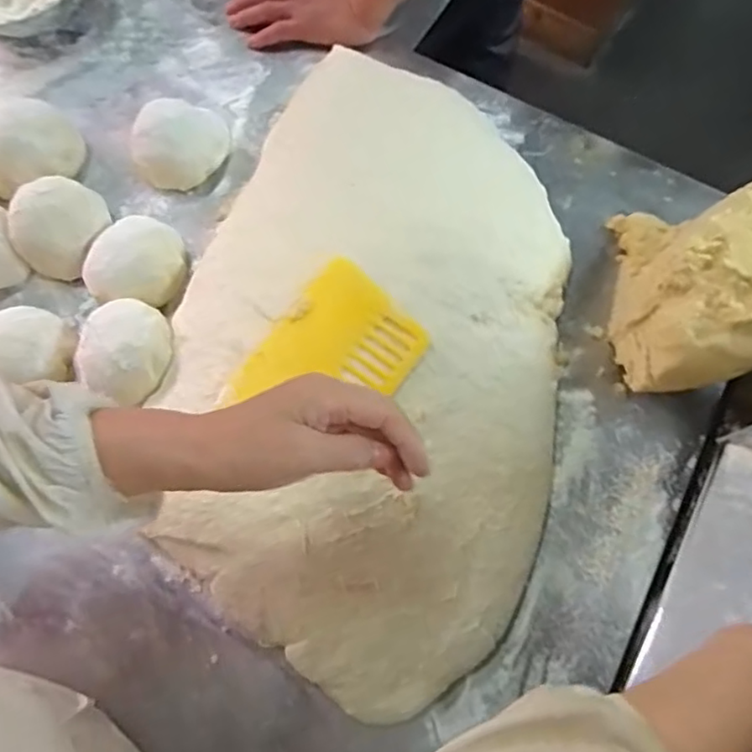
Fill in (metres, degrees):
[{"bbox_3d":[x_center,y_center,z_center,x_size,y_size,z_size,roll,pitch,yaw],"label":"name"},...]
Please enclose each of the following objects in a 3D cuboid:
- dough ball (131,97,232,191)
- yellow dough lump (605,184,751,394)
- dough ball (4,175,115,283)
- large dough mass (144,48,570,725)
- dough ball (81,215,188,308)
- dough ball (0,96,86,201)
[{"bbox_3d":[-0.205,-0.251,0.640,0.085,0.055,0.095,6,71,0],"label":"dough ball"},{"bbox_3d":[0.305,-0.082,0.558,0.126,0.141,0.193,9,71,1],"label":"yellow dough lump"},{"bbox_3d":[-0.311,-0.147,0.602,0.090,0.054,0.078,-37,76,-13],"label":"dough ball"},{"bbox_3d":[-0.001,-0.040,0.557,0.344,0.068,0.602,5,71,-1],"label":"large dough mass"},{"bbox_3d":[-0.234,-0.108,0.591,0.080,0.054,0.090,31,73,8],"label":"dough ball"},{"bbox_3d":[-0.364,-0.240,0.622,0.105,0.055,0.092,-32,75,-12],"label":"dough ball"}]

